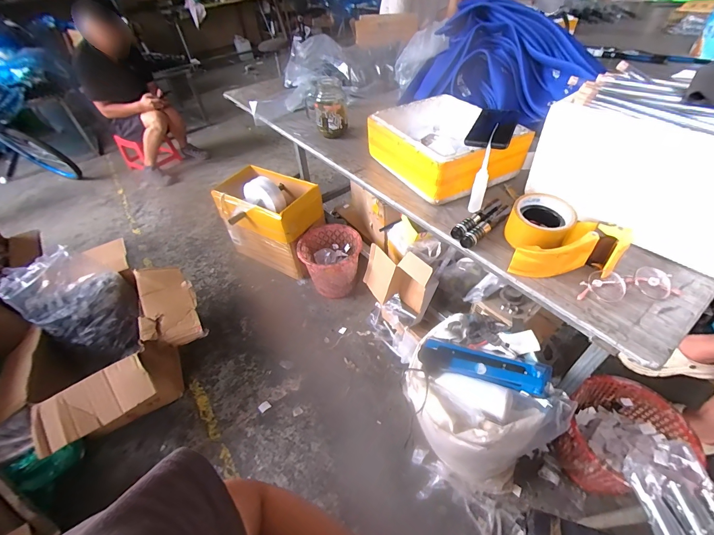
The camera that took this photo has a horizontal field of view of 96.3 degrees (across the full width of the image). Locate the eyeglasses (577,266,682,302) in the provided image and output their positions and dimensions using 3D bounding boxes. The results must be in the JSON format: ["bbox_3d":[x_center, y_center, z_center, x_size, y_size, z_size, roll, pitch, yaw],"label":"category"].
[{"bbox_3d":[0.390,0.024,0.466,0.135,0.021,0.047,-3,46,3],"label":"eyeglasses"}]

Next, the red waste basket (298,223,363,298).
[{"bbox_3d":[-0.112,-0.020,1.510,0.272,0.289,0.263,-3,46,3],"label":"red waste basket"}]

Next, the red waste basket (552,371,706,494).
[{"bbox_3d":[0.713,0.472,0.908,0.280,0.210,0.246,-15,47,-8],"label":"red waste basket"}]

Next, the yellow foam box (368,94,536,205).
[{"bbox_3d":[0.201,-0.272,0.701,0.253,0.092,0.274,-23,48,-16],"label":"yellow foam box"}]

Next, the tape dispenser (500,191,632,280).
[{"bbox_3d":[0.322,-0.049,0.508,0.149,0.060,0.139,-3,46,3],"label":"tape dispenser"}]

